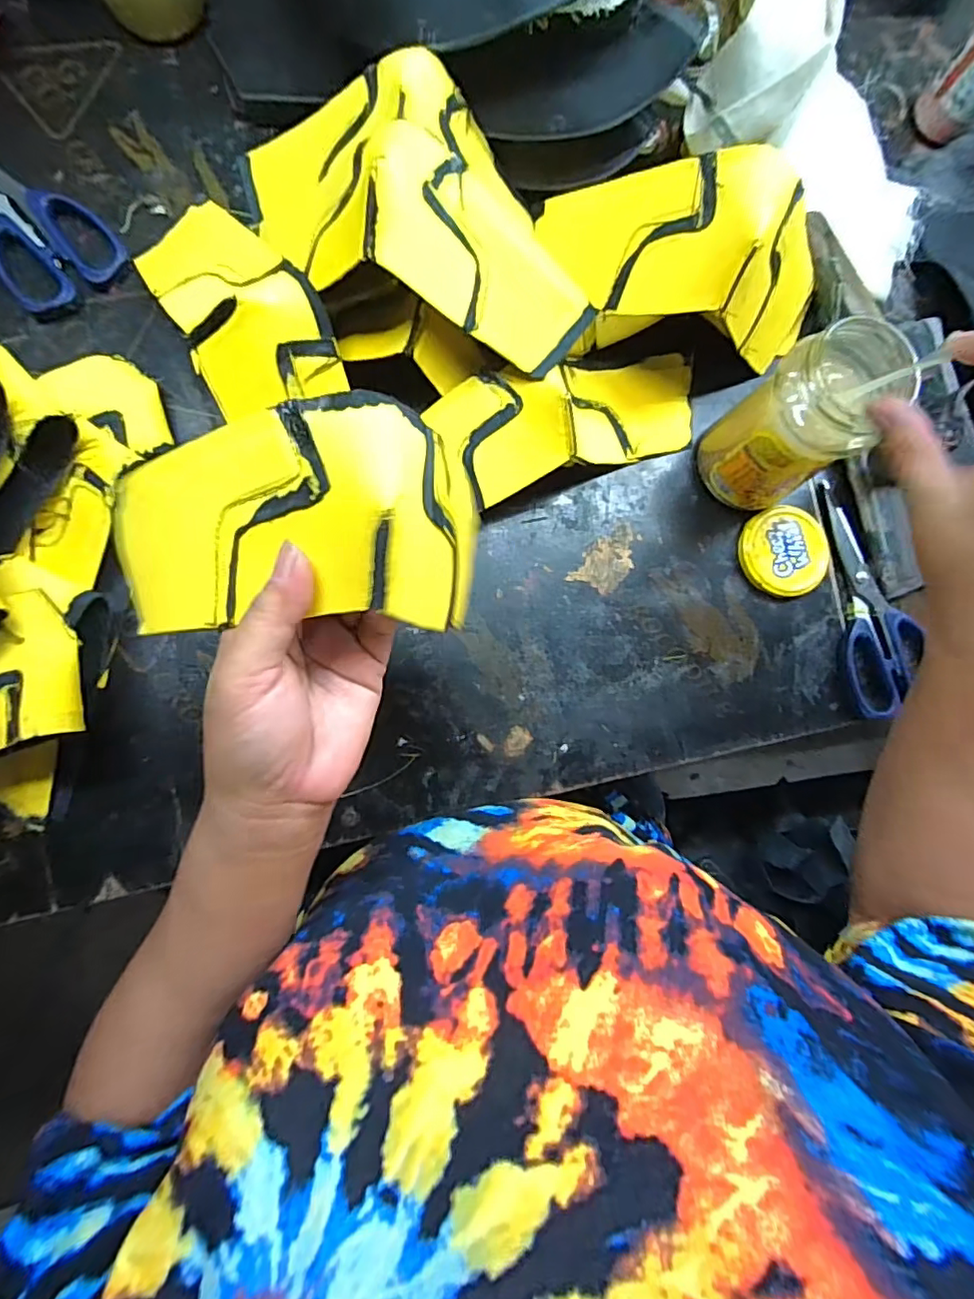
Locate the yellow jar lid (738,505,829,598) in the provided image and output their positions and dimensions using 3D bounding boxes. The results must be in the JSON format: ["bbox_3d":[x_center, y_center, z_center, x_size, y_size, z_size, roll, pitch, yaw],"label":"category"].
[{"bbox_3d":[0.237,-0.078,0.446,0.070,0.015,0.071,1,85,-7],"label":"yellow jar lid"}]

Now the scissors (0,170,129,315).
[{"bbox_3d":[-0.339,-0.323,0.398,0.081,0.011,0.169,-39,91,-8],"label":"scissors"}]

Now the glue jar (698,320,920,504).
[{"bbox_3d":[0.214,-0.155,0.384,0.077,0.137,0.074,1,85,-7],"label":"glue jar"}]

